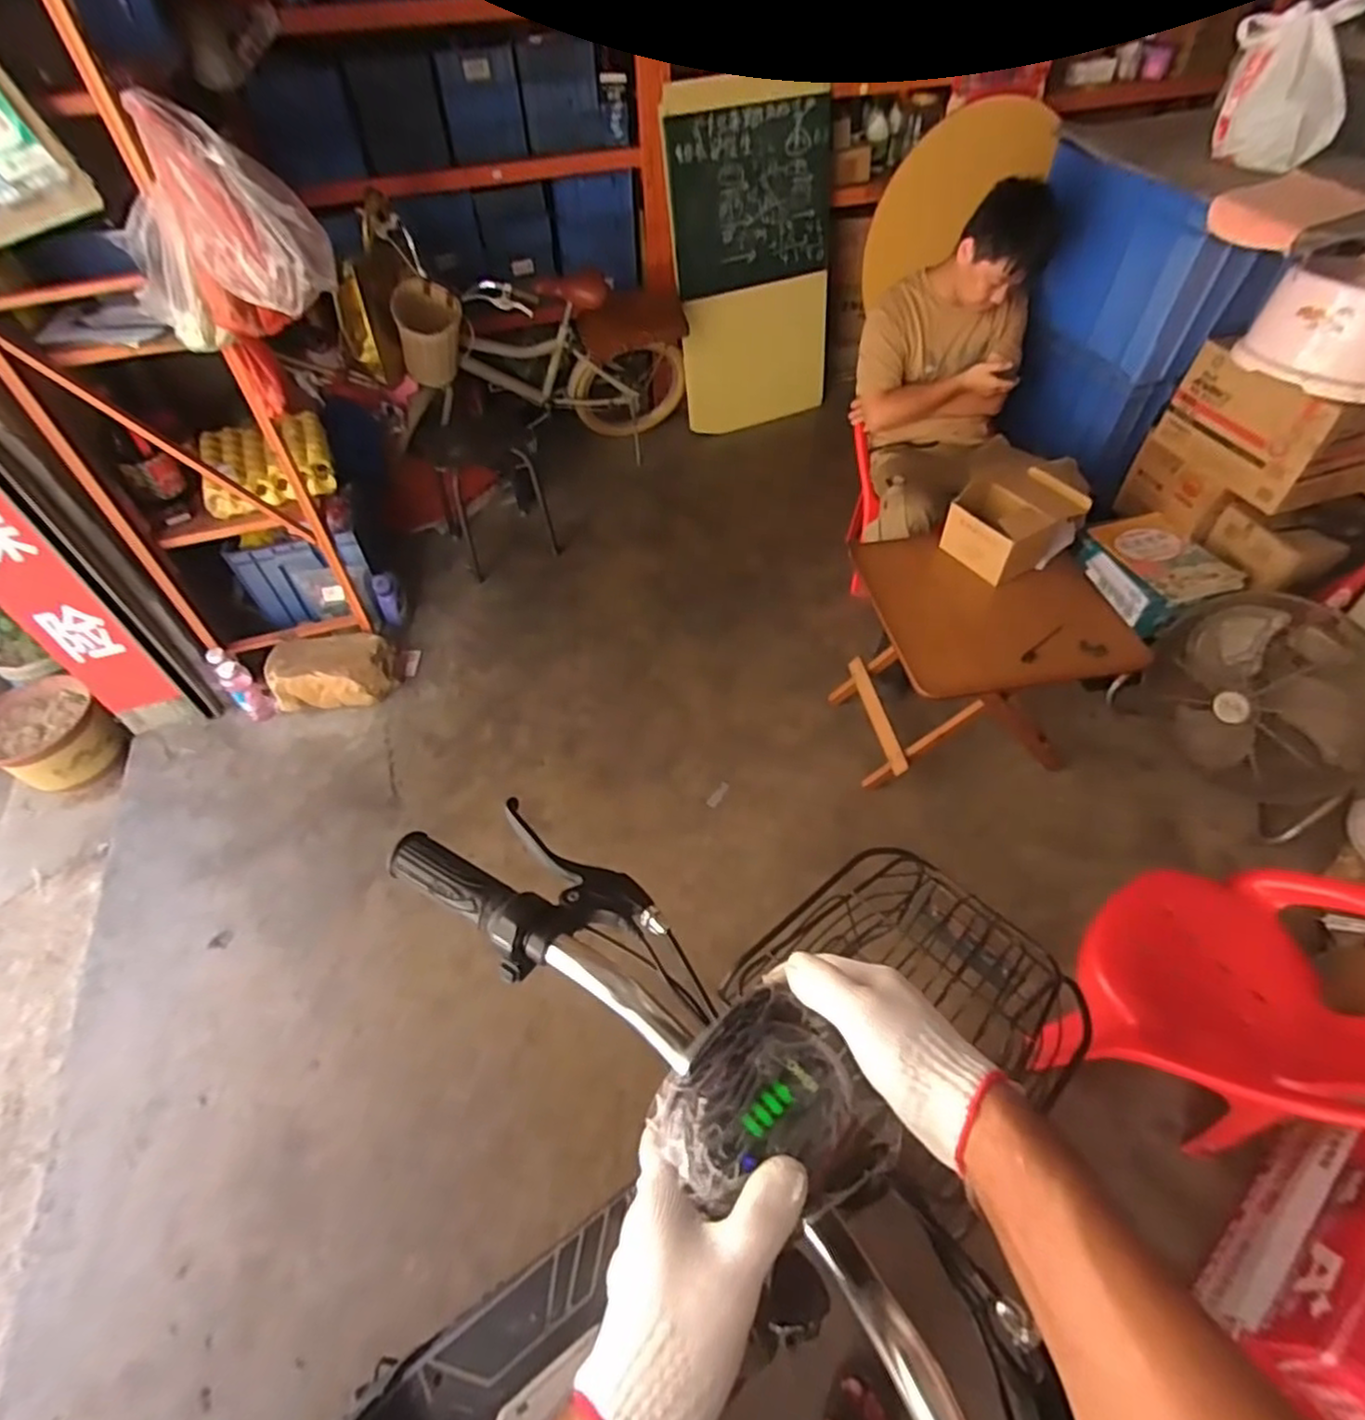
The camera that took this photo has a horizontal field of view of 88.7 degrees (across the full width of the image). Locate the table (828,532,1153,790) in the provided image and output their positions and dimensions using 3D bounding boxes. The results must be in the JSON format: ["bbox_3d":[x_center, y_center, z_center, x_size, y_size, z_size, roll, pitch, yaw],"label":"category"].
[{"bbox_3d":[0.685,-0.128,1.662,0.542,0.462,0.466,-9,51,-6],"label":"table"}]

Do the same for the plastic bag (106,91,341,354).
[{"bbox_3d":[-0.860,-0.888,1.301,0.368,0.348,0.180,14,53,13],"label":"plastic bag"}]

